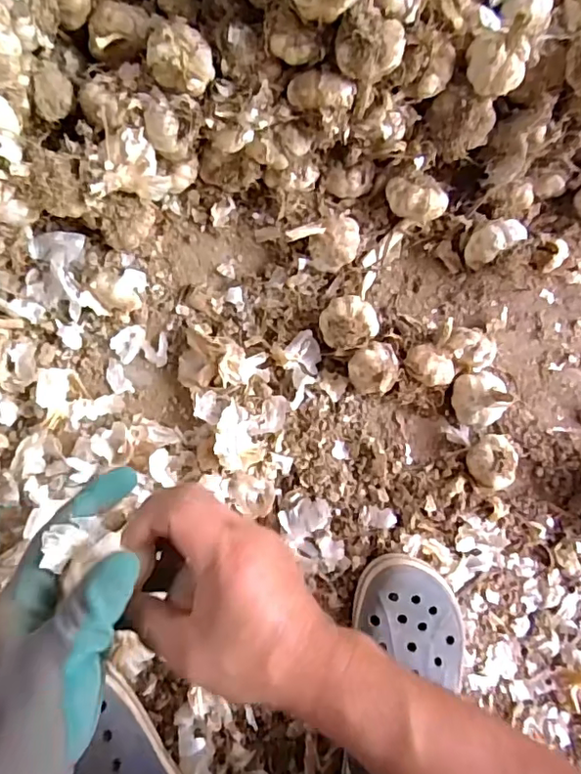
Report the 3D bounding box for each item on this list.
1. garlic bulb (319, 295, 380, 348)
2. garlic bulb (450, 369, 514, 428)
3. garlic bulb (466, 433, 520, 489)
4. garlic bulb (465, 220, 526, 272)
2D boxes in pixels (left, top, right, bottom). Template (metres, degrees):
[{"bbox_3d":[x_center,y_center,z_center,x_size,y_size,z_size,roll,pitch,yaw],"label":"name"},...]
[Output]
[{"bbox_3d":[0.059,-0.065,0.562,0.054,0.043,0.051,0,86,-6],"label":"garlic bulb"},{"bbox_3d":[0.204,0.012,0.566,0.061,0.056,0.056,0,86,-6],"label":"garlic bulb"},{"bbox_3d":[0.209,0.076,0.573,0.048,0.033,0.057,28,84,-4],"label":"garlic bulb"},{"bbox_3d":[0.213,-0.154,0.582,0.056,0.044,0.034,-32,90,-7],"label":"garlic bulb"}]

